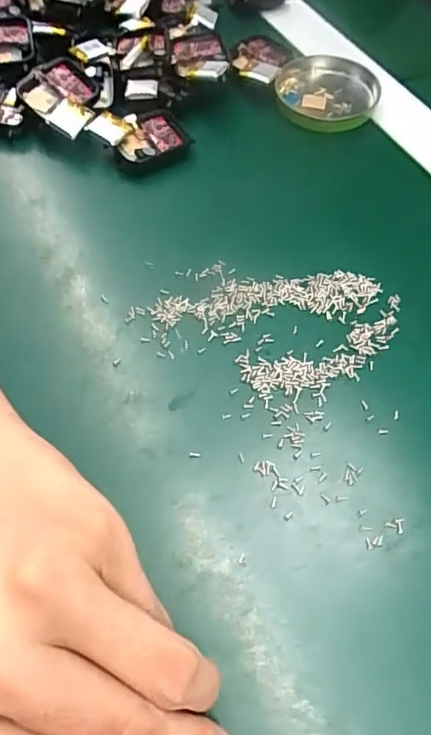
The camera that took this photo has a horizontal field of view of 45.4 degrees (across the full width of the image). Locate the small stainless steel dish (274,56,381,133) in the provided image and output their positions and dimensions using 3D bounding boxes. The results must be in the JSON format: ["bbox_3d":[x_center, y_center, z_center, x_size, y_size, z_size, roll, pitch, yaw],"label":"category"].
[{"bbox_3d":[0.071,-0.177,0.331,0.063,0.011,0.058,0,61,-1],"label":"small stainless steel dish"}]

